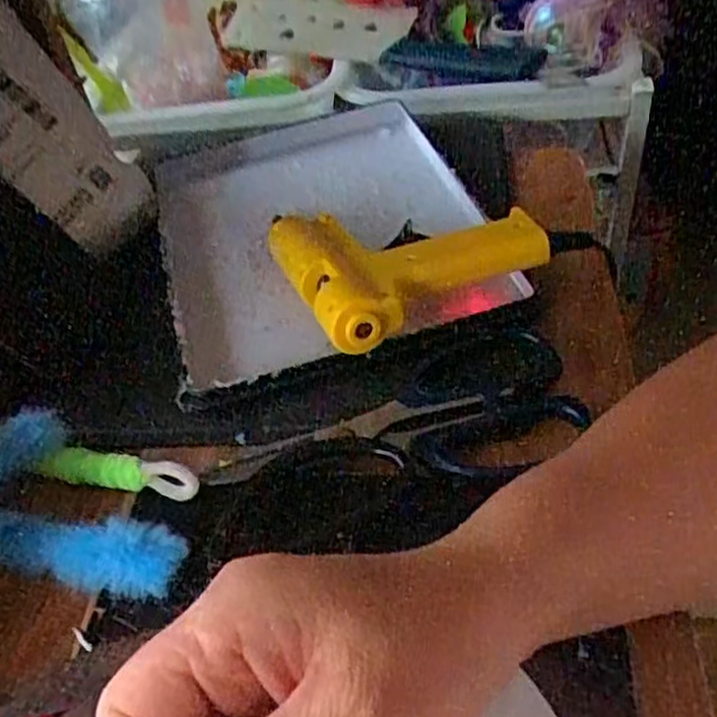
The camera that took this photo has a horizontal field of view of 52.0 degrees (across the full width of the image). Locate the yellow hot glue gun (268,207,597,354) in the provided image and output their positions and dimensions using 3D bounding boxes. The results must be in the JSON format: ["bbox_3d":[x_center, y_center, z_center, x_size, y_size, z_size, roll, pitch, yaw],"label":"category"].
[{"bbox_3d":[0.029,-0.064,0.402,0.146,0.039,0.122,-26,48,-16],"label":"yellow hot glue gun"}]

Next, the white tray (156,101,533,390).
[{"bbox_3d":[-0.026,-0.093,0.467,0.193,0.042,0.240,-11,47,-11],"label":"white tray"}]

